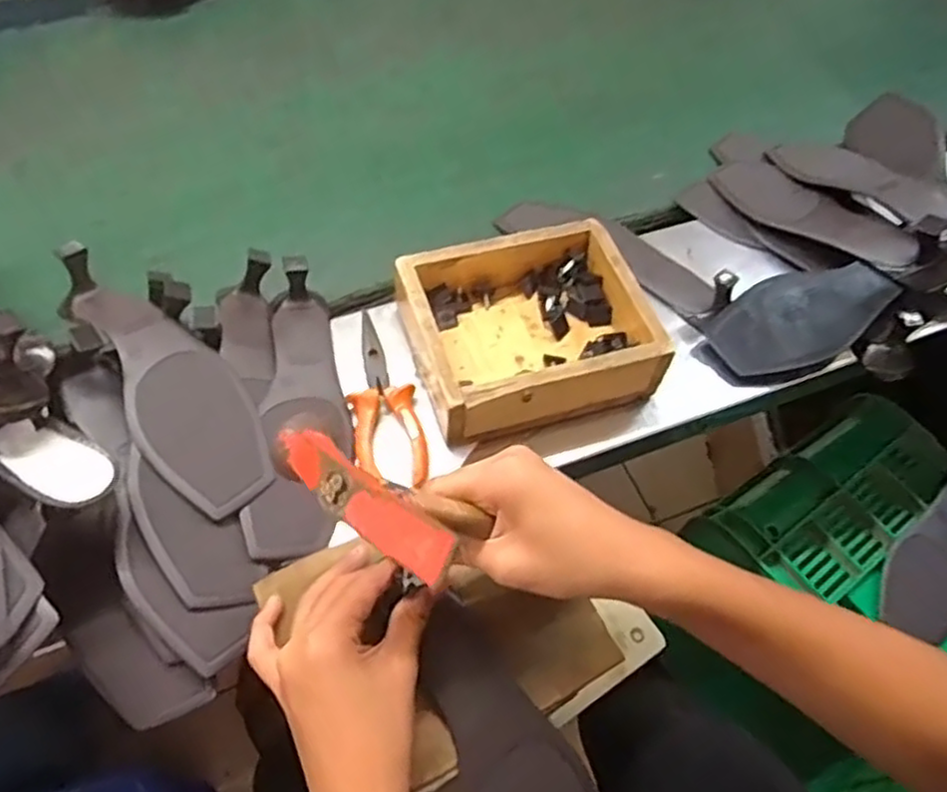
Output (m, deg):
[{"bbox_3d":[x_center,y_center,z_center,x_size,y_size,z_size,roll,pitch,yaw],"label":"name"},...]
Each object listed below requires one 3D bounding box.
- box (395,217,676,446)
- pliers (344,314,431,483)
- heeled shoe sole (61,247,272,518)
[{"bbox_3d":[0.042,-0.057,0.573,0.175,0.065,0.154,-15,59,-13],"label":"box"},{"bbox_3d":[-0.072,0.004,0.553,0.050,0.025,0.147,-11,59,-11],"label":"pliers"},{"bbox_3d":[-0.227,-0.019,0.521,0.078,0.043,0.234,-32,64,-21],"label":"heeled shoe sole"}]

